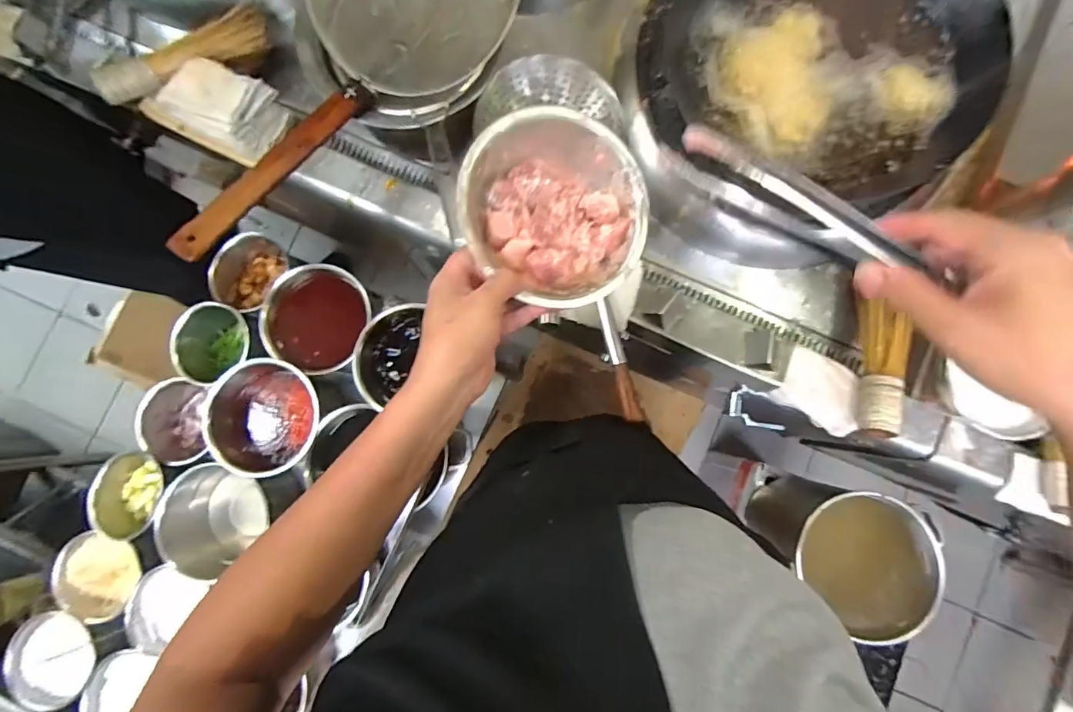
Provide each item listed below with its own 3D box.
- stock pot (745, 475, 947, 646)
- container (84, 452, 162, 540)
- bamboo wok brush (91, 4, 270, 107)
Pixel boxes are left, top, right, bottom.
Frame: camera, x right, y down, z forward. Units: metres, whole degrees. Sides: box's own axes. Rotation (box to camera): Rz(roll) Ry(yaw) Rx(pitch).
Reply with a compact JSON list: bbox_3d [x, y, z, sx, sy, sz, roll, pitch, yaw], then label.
[{"bbox_3d":[0.606,0.380,0.967,0.224,0.265,0.237,0,83,1],"label":"stock pot"},{"bbox_3d":[-0.575,0.197,0.683,0.097,0.051,0.118,-12,83,-1],"label":"container"},{"bbox_3d":[-0.553,-0.483,0.749,0.105,0.053,0.273,45,69,5],"label":"bamboo wok brush"}]

